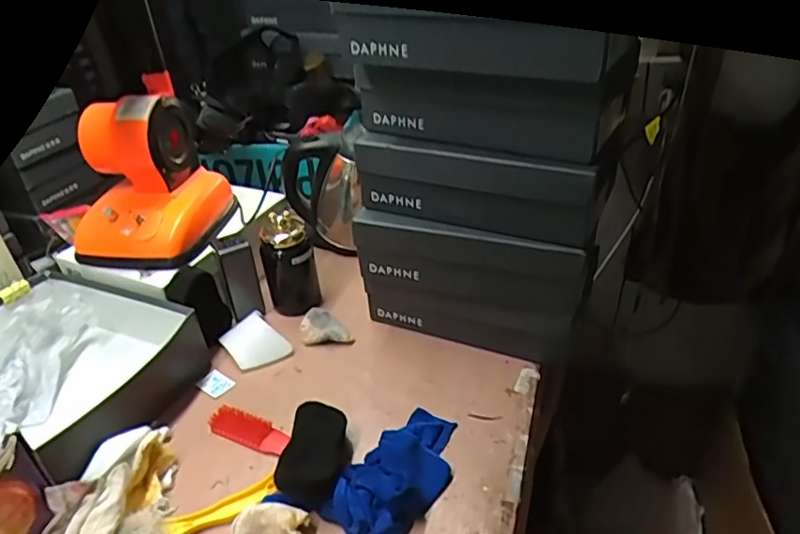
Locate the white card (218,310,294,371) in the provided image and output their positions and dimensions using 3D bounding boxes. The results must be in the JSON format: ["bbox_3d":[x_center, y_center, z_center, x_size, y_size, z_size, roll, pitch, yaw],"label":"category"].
[{"bbox_3d":[-0.206,0.112,0.827,0.072,0.026,0.083,-41,77,-20],"label":"white card"}]

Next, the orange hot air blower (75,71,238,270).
[{"bbox_3d":[-0.377,-0.138,0.854,0.176,0.198,0.198,2,35,9],"label":"orange hot air blower"}]

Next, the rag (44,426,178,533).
[{"bbox_3d":[-0.304,0.242,0.609,0.107,0.057,0.181,-5,34,-2],"label":"rag"}]

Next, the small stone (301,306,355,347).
[{"bbox_3d":[-0.108,0.089,0.853,0.078,0.031,0.056,-3,34,2],"label":"small stone"}]

